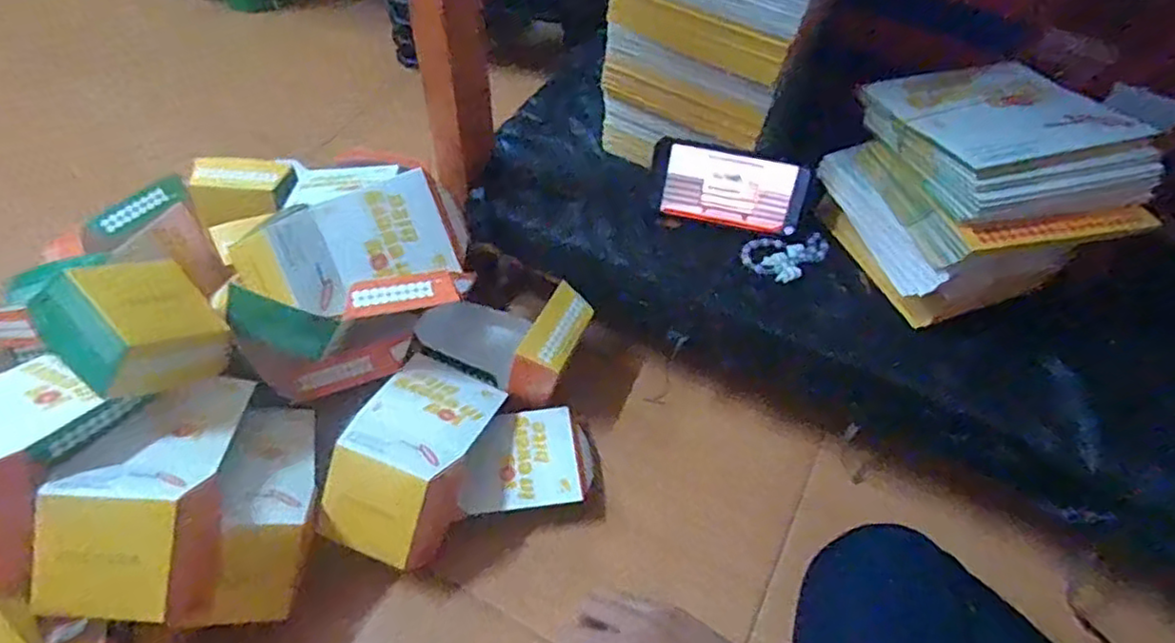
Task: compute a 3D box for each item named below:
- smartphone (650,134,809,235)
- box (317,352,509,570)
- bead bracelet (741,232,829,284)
[{"bbox_3d":[0.142,-0.139,0.690,0.153,0.078,0.015,12,22,7],"label":"smartphone"},{"bbox_3d":[-0.163,0.129,0.645,0.116,0.087,0.190,22,31,6],"label":"box"},{"bbox_3d":[0.203,-0.065,0.678,0.093,0.010,0.054,-8,53,-10],"label":"bead bracelet"}]

